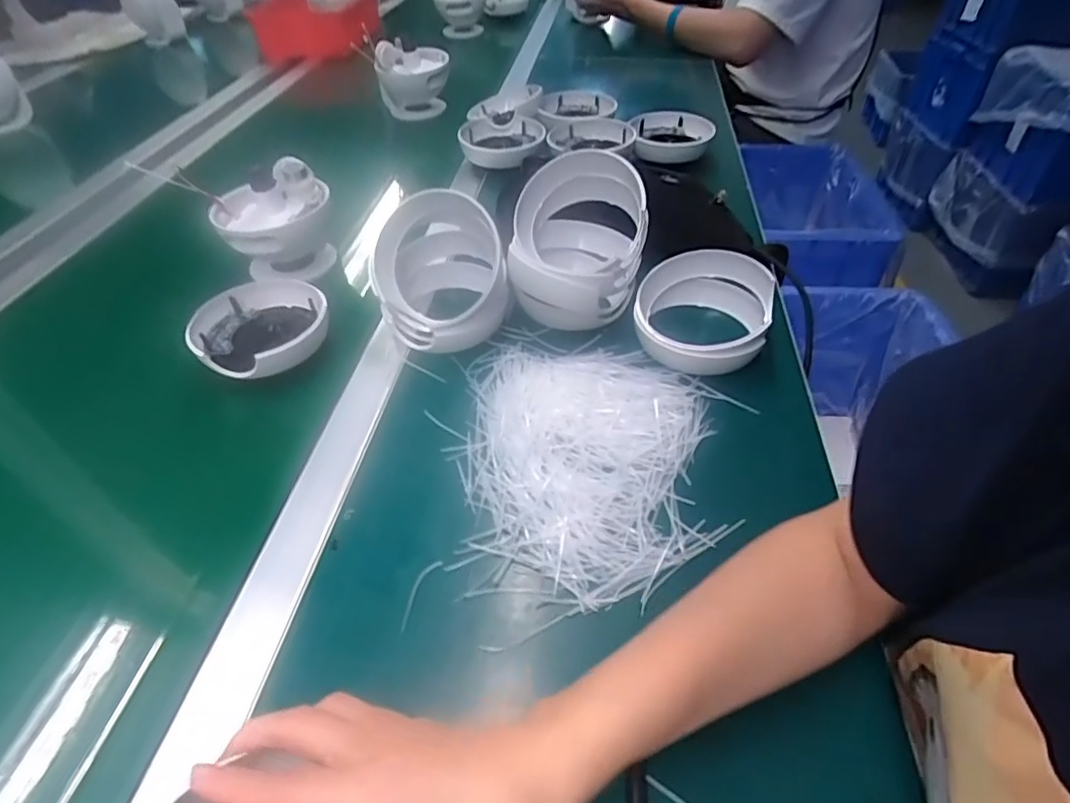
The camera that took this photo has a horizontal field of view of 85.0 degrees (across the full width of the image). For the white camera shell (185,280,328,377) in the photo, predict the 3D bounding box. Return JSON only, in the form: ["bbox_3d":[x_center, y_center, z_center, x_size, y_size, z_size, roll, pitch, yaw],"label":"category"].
[{"bbox_3d":[-0.250,-0.067,0.535,0.114,0.028,0.110,-1,45,1],"label":"white camera shell"}]

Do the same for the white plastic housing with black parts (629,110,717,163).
[{"bbox_3d":[0.192,-0.371,0.821,0.116,0.033,0.111,4,44,6],"label":"white plastic housing with black parts"}]

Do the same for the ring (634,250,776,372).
[{"bbox_3d":[0.148,-0.081,0.523,0.115,0.054,0.123,-1,43,1],"label":"ring"}]

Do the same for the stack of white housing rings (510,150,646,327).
[{"bbox_3d":[0.040,-0.148,0.543,0.116,0.121,0.118,4,45,6],"label":"stack of white housing rings"}]

